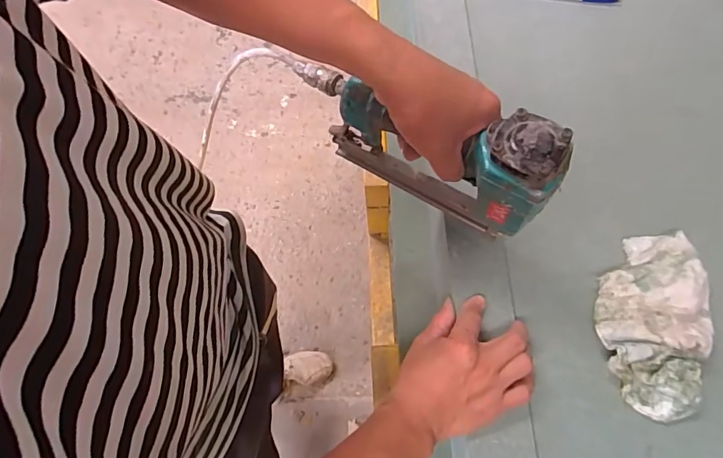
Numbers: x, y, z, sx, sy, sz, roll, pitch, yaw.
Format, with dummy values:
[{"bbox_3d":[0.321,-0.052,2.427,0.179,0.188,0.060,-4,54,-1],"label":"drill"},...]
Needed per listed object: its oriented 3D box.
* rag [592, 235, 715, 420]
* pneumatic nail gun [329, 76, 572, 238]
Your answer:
[{"bbox_3d":[0.283,0.082,0.439,0.100,0.045,0.186,16,68,9],"label":"rag"},{"bbox_3d":[0.059,-0.066,0.420,0.213,0.158,0.051,29,71,13],"label":"pneumatic nail gun"}]

